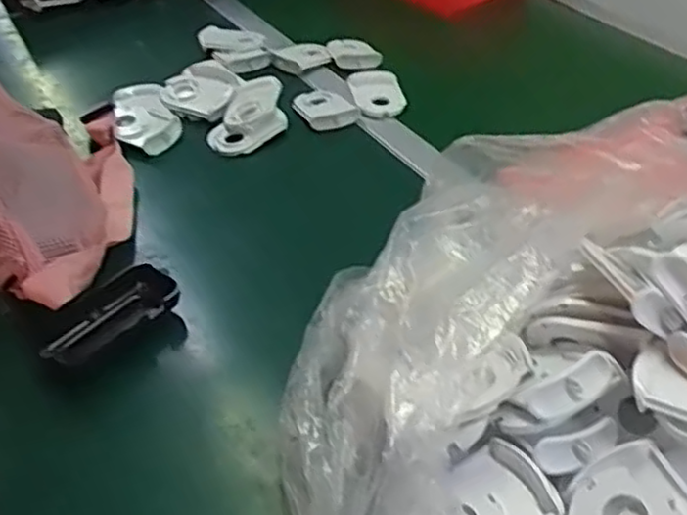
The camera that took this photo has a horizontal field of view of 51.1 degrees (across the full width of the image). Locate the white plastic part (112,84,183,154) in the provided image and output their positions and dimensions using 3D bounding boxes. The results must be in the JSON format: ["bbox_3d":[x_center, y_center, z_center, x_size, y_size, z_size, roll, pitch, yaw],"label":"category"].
[{"bbox_3d":[-0.213,-0.153,0.778,0.065,0.025,0.115,-12,41,-13],"label":"white plastic part"}]

